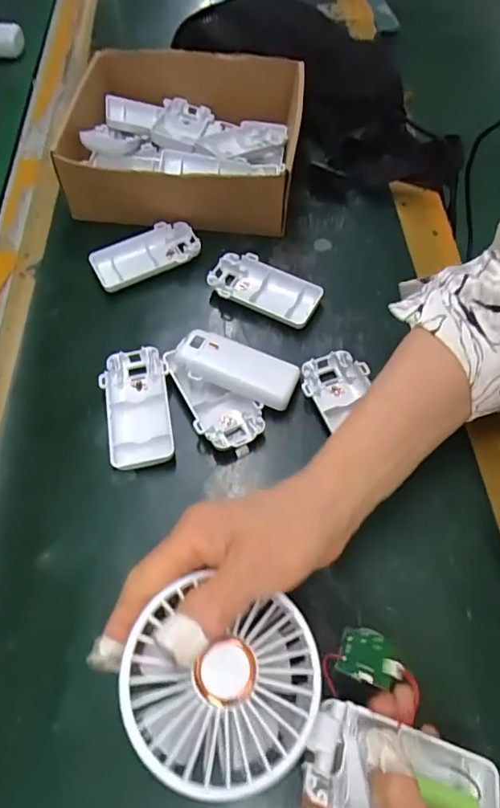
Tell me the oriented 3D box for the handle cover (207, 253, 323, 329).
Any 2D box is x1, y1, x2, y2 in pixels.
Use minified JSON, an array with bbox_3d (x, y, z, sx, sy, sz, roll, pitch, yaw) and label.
[{"bbox_3d":[0.012,-0.097,0.424,0.096,0.019,0.048,24,64,14],"label":"handle cover"}]

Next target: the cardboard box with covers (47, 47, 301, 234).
[{"bbox_3d":[-0.058,-0.262,0.485,0.200,0.067,0.201,6,61,5],"label":"cardboard box with covers"}]

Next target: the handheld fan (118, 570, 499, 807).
[{"bbox_3d":[0.033,0.139,0.227,0.179,0.028,0.075,24,62,-13],"label":"handheld fan"}]

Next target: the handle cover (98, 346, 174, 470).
[{"bbox_3d":[-0.083,0.002,0.368,0.049,0.015,0.096,-8,61,-3],"label":"handle cover"}]

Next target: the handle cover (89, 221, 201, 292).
[{"bbox_3d":[-0.093,-0.133,0.444,0.093,0.014,0.048,-23,63,-11],"label":"handle cover"}]

